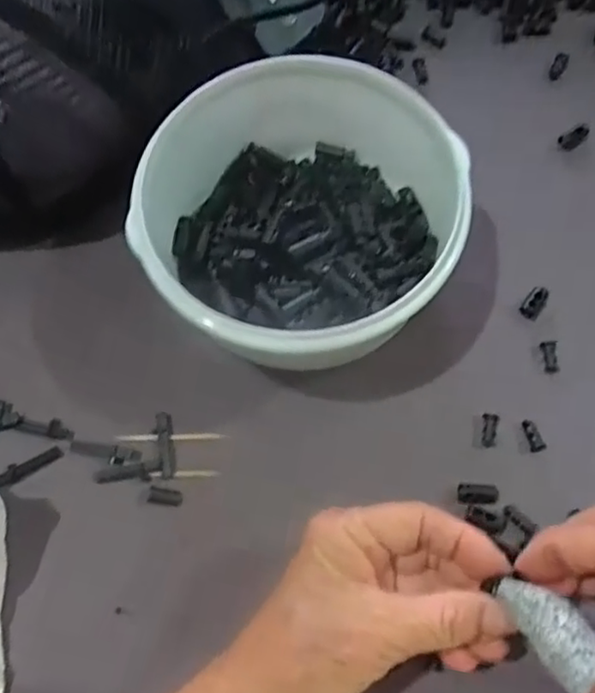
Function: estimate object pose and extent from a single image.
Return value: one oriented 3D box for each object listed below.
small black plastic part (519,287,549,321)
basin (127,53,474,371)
[{"bbox_3d":[0.135,-0.025,0.367,0.011,0.004,0.021,34,75,13],"label":"small black plastic part"},{"bbox_3d":[0.007,-0.066,0.350,0.152,0.086,0.149,-1,71,2],"label":"basin"}]

